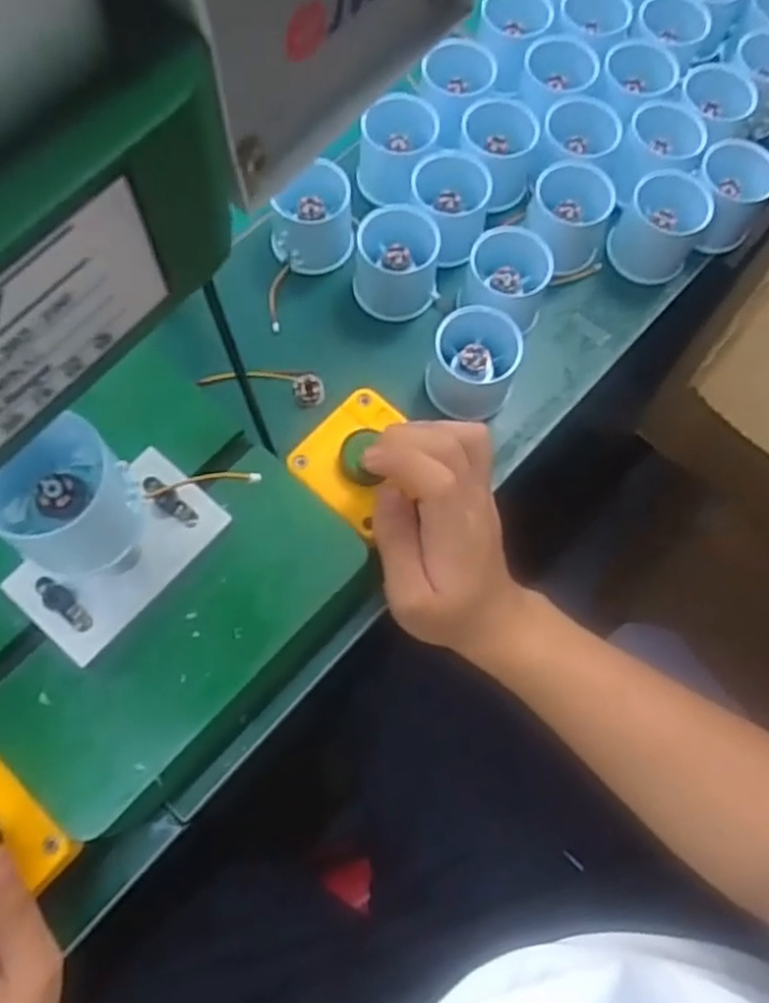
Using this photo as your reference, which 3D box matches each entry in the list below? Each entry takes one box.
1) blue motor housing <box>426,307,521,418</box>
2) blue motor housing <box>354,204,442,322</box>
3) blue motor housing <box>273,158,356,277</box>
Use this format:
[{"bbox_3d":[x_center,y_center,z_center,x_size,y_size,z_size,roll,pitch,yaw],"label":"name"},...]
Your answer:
[{"bbox_3d":[0.056,-0.088,0.480,0.054,0.049,0.056,10,70,2],"label":"blue motor housing"},{"bbox_3d":[0.009,-0.156,0.502,0.055,0.044,0.052,5,70,0],"label":"blue motor housing"},{"bbox_3d":[-0.048,-0.185,0.507,0.052,0.053,0.042,-18,71,-8],"label":"blue motor housing"}]

